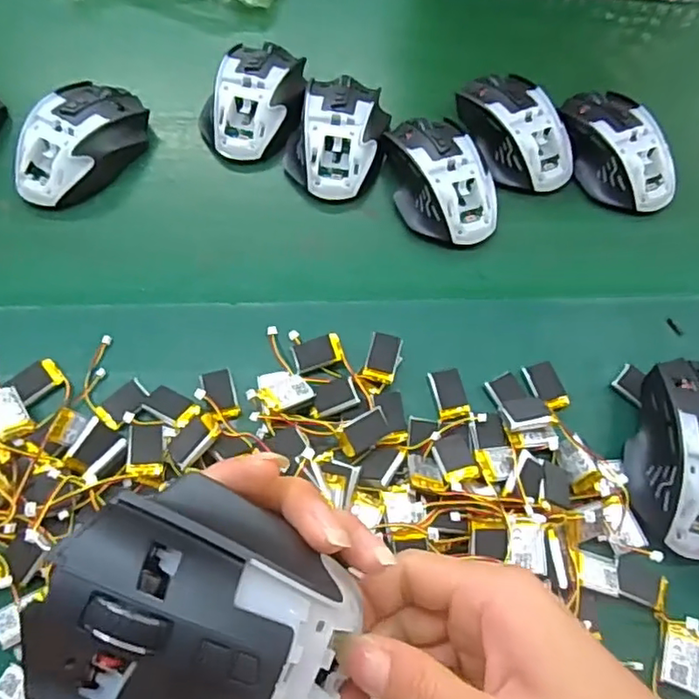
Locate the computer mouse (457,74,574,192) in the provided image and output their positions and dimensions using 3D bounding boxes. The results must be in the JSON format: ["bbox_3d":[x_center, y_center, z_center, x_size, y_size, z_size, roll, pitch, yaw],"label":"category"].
[{"bbox_3d":[0.131,-0.178,0.474,0.062,0.034,0.113,-32,71,-15],"label":"computer mouse"}]

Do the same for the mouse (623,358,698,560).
[{"bbox_3d":[0.204,0.061,0.357,0.069,0.043,0.117,11,66,3],"label":"mouse"}]

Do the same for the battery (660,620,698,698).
[{"bbox_3d":[0.183,0.169,0.326,0.020,0.008,0.033,16,66,5],"label":"battery"}]

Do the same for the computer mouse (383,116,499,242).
[{"bbox_3d":[0.068,-0.132,0.449,0.064,0.036,0.109,-20,68,-11],"label":"computer mouse"}]

